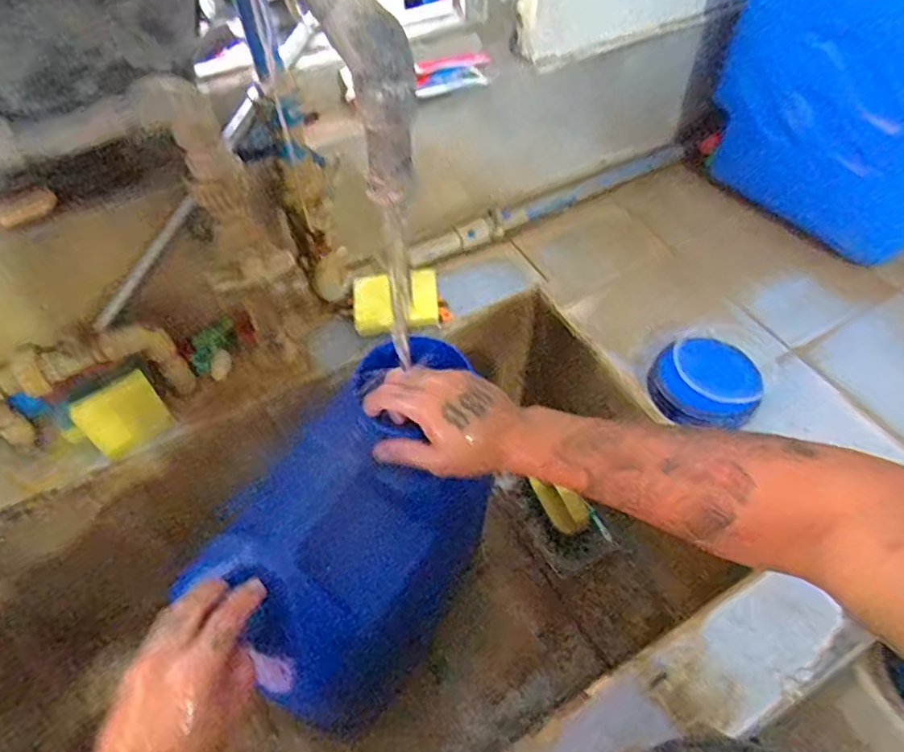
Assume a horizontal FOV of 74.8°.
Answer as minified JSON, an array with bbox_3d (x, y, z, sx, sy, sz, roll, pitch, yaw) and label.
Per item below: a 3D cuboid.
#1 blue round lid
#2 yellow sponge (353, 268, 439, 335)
[{"bbox_3d":[0.294,0.012,0.687,0.113,0.050,0.115,0,53,0],"label":"blue round lid"},{"bbox_3d":[-0.068,-0.094,0.729,0.108,0.038,0.068,-13,54,-9],"label":"yellow sponge"}]

